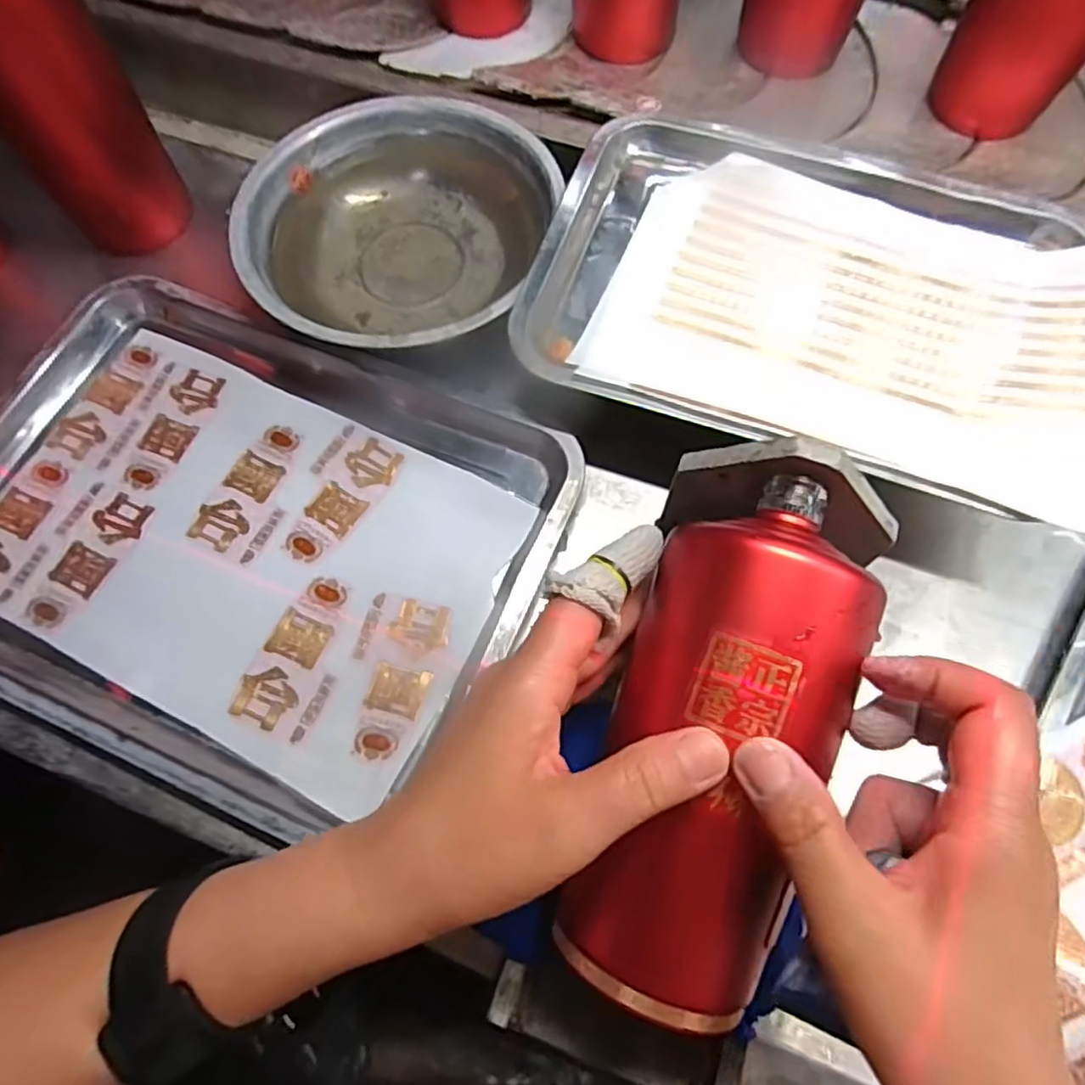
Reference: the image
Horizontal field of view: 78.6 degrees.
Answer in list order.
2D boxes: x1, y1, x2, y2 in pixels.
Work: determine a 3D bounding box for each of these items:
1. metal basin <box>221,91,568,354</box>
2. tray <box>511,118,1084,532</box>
[{"bbox_3d":[-0.097,-0.201,0.431,0.184,0.050,0.190,0,74,0],"label":"metal basin"},{"bbox_3d":[0.158,-0.135,0.372,0.314,0.023,0.204,20,71,11],"label":"tray"}]

